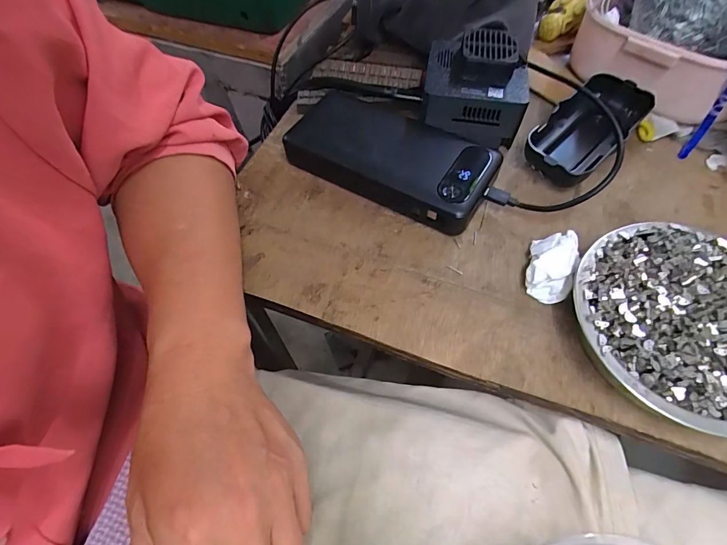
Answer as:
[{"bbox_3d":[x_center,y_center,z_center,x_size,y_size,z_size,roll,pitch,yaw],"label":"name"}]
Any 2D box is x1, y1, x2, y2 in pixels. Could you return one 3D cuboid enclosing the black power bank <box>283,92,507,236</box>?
[{"bbox_3d":[0.019,-0.088,0.298,0.151,0.026,0.070,28,64,18],"label":"black power bank"}]

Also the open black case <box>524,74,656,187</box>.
[{"bbox_3d":[0.167,-0.105,0.302,0.112,0.026,0.049,-40,65,-20],"label":"open black case"}]

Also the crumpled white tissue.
[{"bbox_3d":[0.117,-0.004,0.251,0.026,0.022,0.041,17,61,13],"label":"crumpled white tissue"}]

